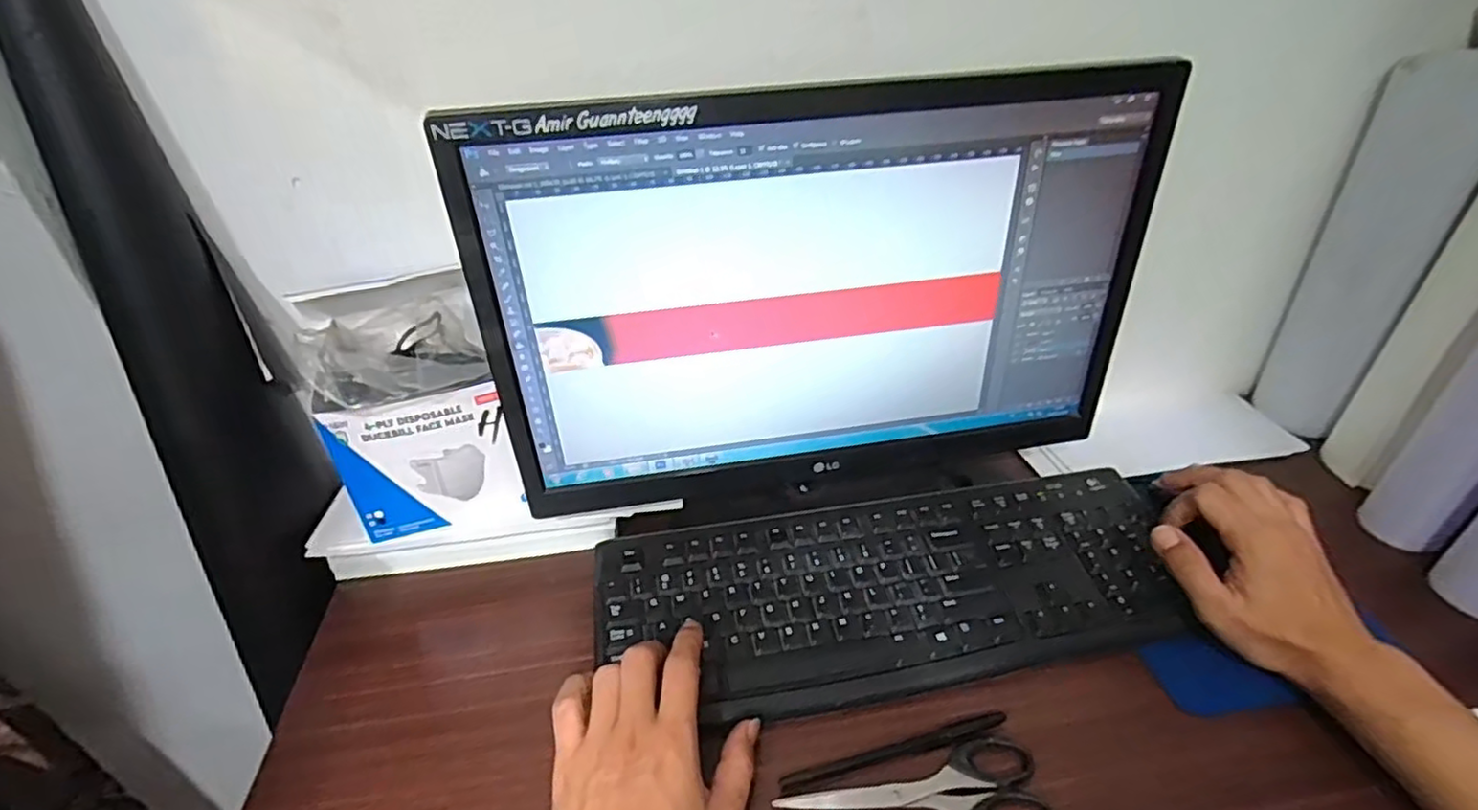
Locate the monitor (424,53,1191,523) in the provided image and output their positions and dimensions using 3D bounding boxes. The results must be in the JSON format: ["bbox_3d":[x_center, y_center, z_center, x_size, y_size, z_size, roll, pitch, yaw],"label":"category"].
[{"bbox_3d":[0.056,-0.054,0.458,0.431,0.304,0.072,-5,36,-6],"label":"monitor"}]

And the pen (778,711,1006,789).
[{"bbox_3d":[0.096,0.211,0.400,0.144,0.006,0.010,-10,36,-12],"label":"pen"}]

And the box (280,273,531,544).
[{"bbox_3d":[-0.237,0.004,0.487,0.116,0.167,0.098,-14,43,-14],"label":"box"}]

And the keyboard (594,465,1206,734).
[{"bbox_3d":[0.110,0.132,0.500,0.422,0.038,0.183,-6,43,-6],"label":"keyboard"}]

